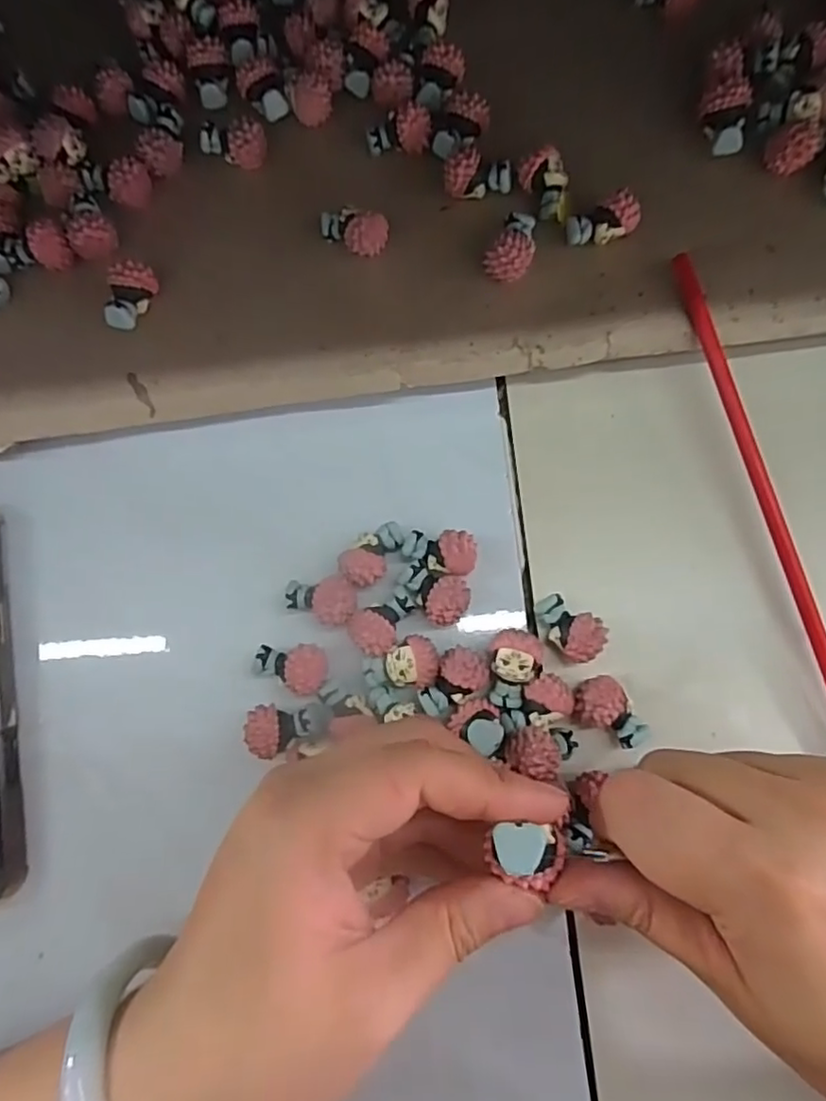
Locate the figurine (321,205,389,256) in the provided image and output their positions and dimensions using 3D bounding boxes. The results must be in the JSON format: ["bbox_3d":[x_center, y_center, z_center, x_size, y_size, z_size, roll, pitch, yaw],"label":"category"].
[{"bbox_3d":[-0.027,-0.137,0.268,0.028,0.016,0.016,22,85,20],"label":"figurine"}]

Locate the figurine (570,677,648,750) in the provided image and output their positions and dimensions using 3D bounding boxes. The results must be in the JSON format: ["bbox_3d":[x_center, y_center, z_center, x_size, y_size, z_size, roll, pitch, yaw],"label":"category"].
[{"bbox_3d":[0.076,0.061,0.236,0.028,0.018,0.019,32,83,10],"label":"figurine"}]

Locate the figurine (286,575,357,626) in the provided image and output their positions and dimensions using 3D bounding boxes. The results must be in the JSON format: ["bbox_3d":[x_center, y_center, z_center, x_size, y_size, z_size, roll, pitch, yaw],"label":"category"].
[{"bbox_3d":[-0.037,0.019,0.252,0.029,0.015,0.019,10,79,7],"label":"figurine"}]

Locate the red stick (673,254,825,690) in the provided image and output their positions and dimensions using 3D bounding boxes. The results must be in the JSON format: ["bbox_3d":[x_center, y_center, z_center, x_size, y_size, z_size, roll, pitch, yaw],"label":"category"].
[{"bbox_3d":[0.138,-0.023,0.246,0.006,0.010,0.202,-16,77,2],"label":"red stick"}]

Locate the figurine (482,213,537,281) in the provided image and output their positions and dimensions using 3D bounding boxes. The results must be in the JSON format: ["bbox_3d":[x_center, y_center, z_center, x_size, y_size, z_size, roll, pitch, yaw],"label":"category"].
[{"bbox_3d":[0.042,-0.128,0.261,0.018,0.017,0.030,19,81,9],"label":"figurine"}]

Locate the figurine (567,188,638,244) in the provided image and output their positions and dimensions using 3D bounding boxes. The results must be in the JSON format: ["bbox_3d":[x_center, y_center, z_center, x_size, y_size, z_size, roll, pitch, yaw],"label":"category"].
[{"bbox_3d":[0.079,-0.137,0.260,0.027,0.017,0.014,-14,78,2],"label":"figurine"}]

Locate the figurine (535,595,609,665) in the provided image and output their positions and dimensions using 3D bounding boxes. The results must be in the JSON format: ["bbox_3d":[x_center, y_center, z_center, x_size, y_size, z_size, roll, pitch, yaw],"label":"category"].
[{"bbox_3d":[0.062,0.029,0.244,0.019,0.018,0.028,-33,78,-2],"label":"figurine"}]

